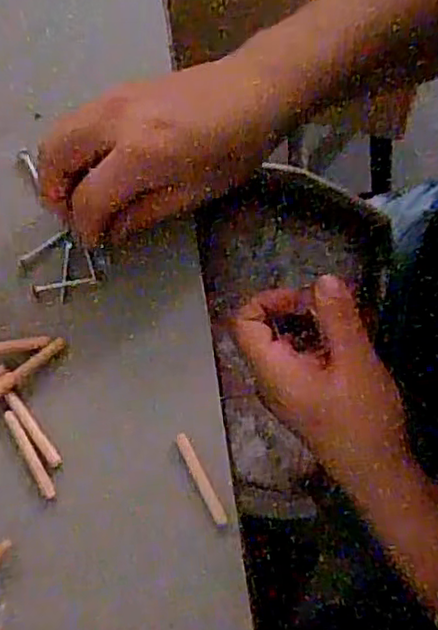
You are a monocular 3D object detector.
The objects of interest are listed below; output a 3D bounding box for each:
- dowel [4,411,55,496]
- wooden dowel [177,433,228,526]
[{"bbox_3d":[-0.097,0.071,0.332,0.007,0.004,0.049,-31,76,-11],"label":"dowel"},{"bbox_3d":[-0.009,0.083,0.328,0.007,0.004,0.049,-27,75,-10],"label":"wooden dowel"}]

